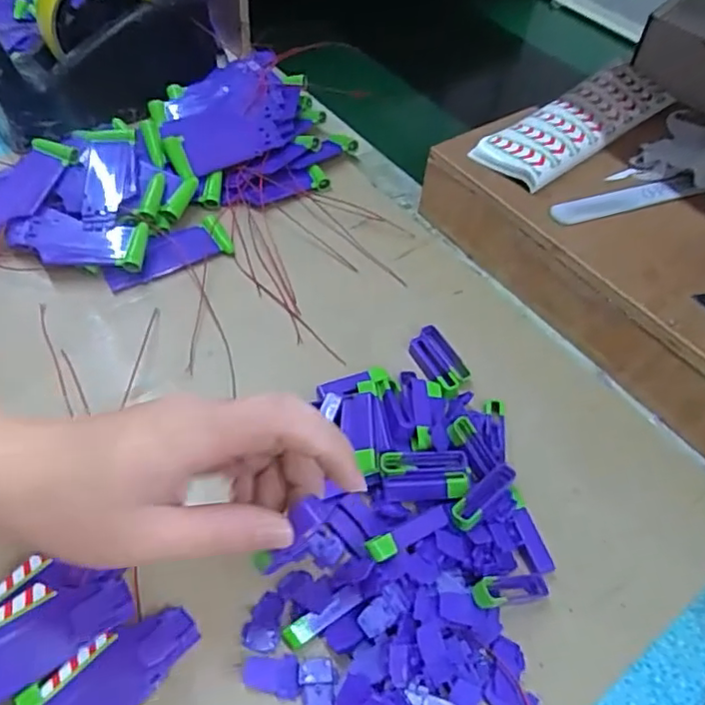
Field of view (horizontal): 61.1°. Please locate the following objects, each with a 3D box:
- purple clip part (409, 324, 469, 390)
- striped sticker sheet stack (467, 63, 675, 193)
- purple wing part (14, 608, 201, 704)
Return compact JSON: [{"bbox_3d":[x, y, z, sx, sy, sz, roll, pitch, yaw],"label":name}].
[{"bbox_3d":[0.054,0.004,0.378,0.025,0.007,0.048,-19,58,-19],"label":"purple clip part"},{"bbox_3d":[0.172,-0.174,0.450,0.180,0.020,0.055,-32,63,-26],"label":"striped sticker sheet stack"},{"bbox_3d":[-0.112,0.148,0.263,0.039,0.005,0.087,35,58,19],"label":"purple wing part"}]

